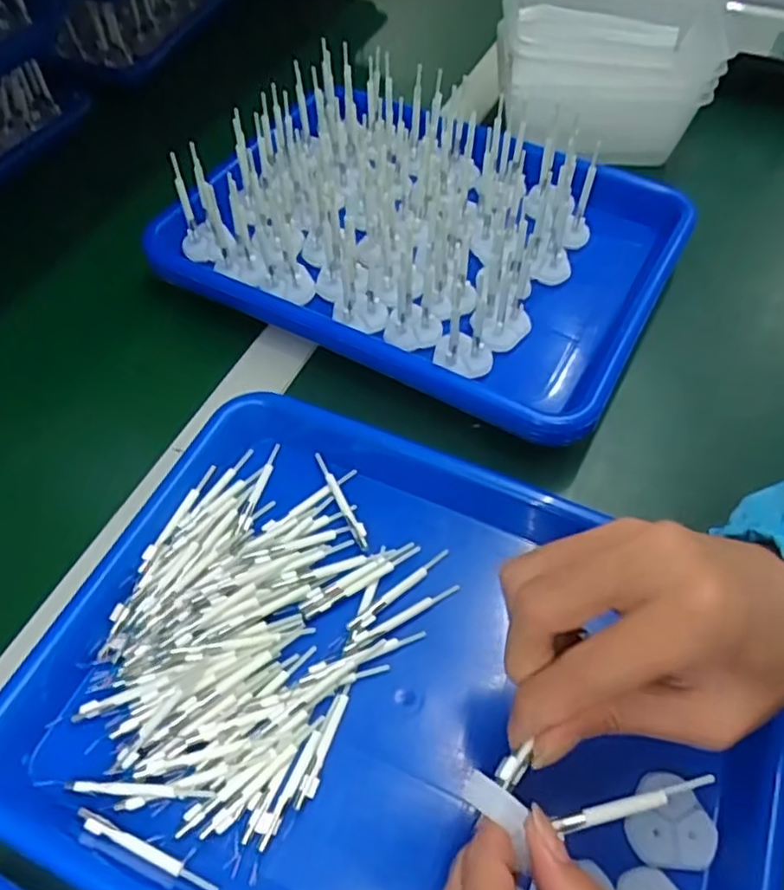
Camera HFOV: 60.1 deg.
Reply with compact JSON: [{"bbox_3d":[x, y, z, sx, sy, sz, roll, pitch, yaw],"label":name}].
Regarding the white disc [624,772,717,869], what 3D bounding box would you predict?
[{"bbox_3d":[0.120,0.161,0.291,0.037,0.004,0.036,0,55,0],"label":"white disc"}]

